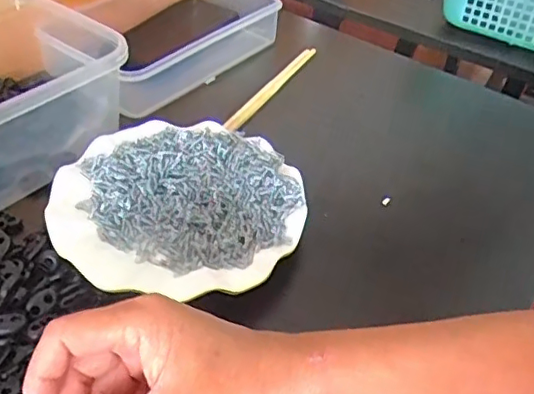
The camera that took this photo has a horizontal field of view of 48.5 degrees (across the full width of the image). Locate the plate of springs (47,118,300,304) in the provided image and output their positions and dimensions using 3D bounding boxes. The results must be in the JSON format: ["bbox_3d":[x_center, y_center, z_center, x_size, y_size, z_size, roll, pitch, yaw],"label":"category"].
[{"bbox_3d":[-0.064,0.002,0.442,0.177,0.020,0.173,3,42,-3],"label":"plate of springs"}]

